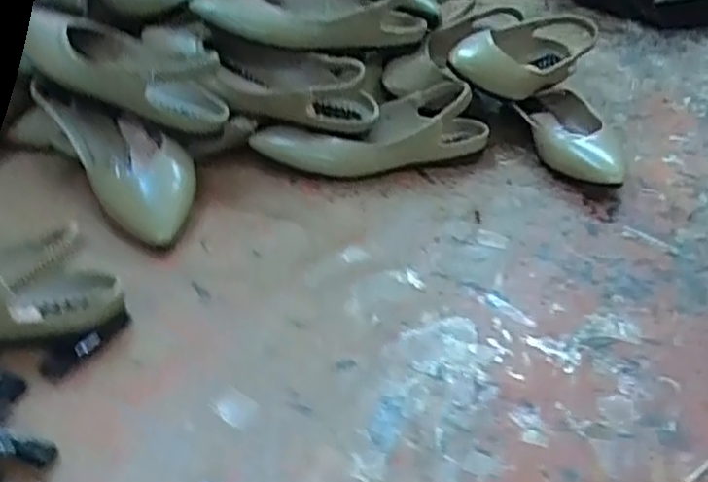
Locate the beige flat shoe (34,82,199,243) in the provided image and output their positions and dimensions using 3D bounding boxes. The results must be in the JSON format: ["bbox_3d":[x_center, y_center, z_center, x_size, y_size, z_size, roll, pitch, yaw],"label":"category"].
[{"bbox_3d":[-0.211,-0.078,0.638,0.087,0.058,0.217,-24,45,-33],"label":"beige flat shoe"}]

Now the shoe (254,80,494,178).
[{"bbox_3d":[0.022,-0.111,0.702,0.244,0.062,0.081,-6,37,-14],"label":"shoe"}]

